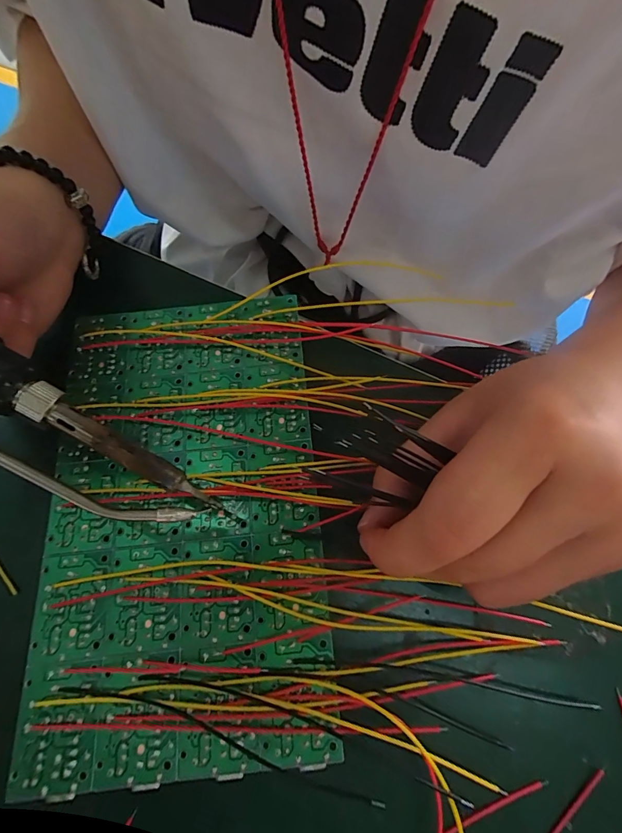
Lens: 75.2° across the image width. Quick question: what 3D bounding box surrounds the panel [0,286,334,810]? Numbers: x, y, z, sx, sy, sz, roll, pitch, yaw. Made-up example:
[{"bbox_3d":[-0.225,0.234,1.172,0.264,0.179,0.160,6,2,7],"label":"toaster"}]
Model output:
[{"bbox_3d":[-0.050,0.030,0.153,0.099,0.007,0.171,-6,68,-1],"label":"panel"}]

